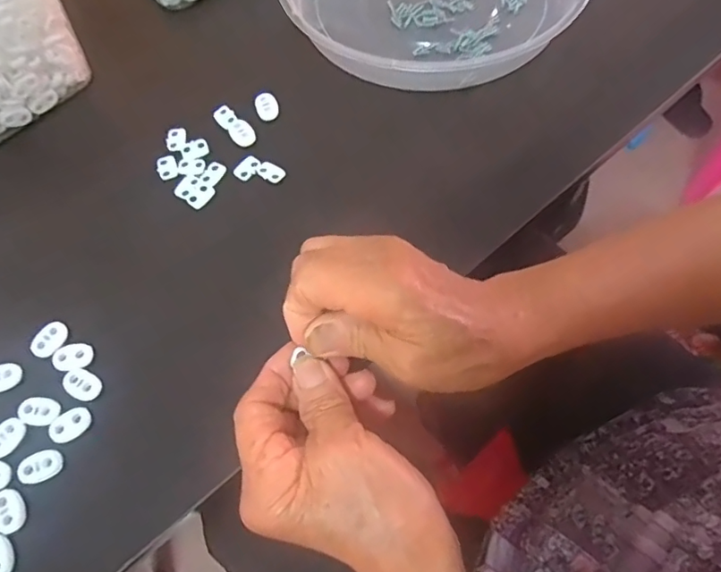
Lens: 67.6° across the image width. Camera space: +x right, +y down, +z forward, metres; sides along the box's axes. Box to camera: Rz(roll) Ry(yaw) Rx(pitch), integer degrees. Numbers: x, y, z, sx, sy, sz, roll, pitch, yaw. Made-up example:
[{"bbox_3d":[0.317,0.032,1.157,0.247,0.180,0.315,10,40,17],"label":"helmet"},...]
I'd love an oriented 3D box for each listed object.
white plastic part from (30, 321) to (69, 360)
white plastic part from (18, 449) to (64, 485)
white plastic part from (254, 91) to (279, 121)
[{"bbox_3d":[-0.185,0.031,0.320,0.018,0.004,0.023,26,68,14],"label":"white plastic part"},{"bbox_3d":[-0.173,0.096,0.288,0.022,0.004,0.016,-23,66,-8],"label":"white plastic part"},{"bbox_3d":[-0.068,-0.131,0.389,0.015,0.004,0.022,-18,65,-6],"label":"white plastic part"}]

